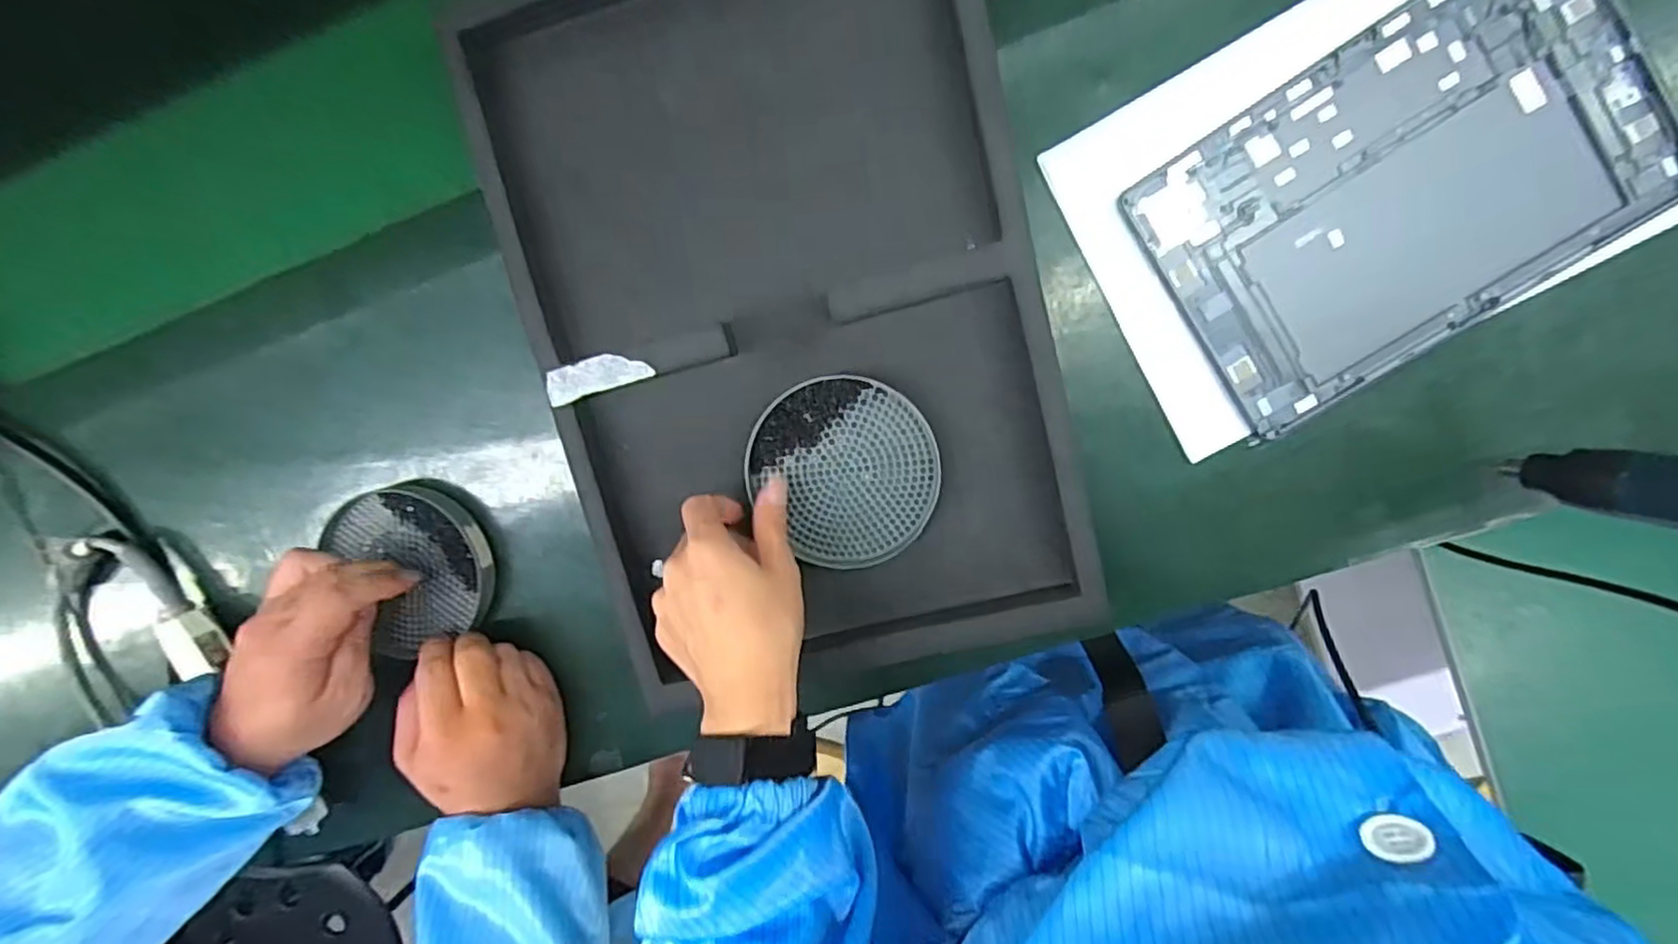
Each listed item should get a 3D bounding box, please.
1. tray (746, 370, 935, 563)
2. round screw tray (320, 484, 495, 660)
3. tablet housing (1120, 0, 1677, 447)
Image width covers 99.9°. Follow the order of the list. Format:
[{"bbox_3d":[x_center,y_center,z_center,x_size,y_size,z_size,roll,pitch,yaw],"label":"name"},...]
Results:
[{"bbox_3d":[0.006,-0.001,0.424,0.102,0.010,0.113,-42,93,9],"label":"tray"},{"bbox_3d":[-0.281,0.062,0.470,0.099,0.018,0.107,1,98,5],"label":"round screw tray"},{"bbox_3d":[0.309,-0.154,0.386,0.256,0.007,0.165,-33,94,9],"label":"tablet housing"}]

